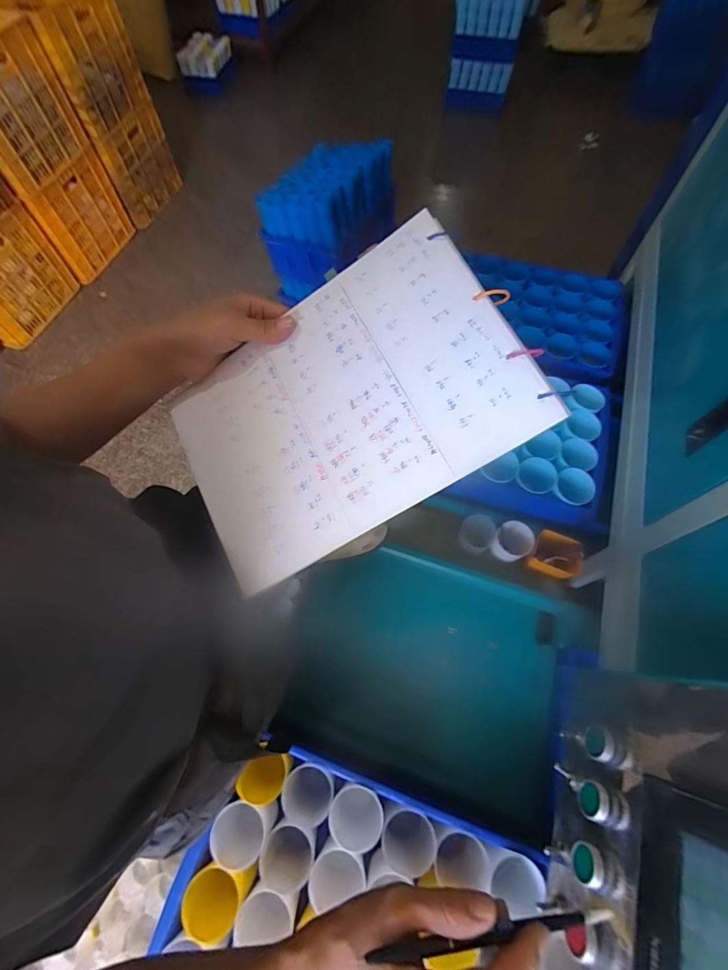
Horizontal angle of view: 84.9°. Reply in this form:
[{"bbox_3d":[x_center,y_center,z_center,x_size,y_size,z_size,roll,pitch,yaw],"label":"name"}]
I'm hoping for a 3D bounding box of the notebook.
[{"bbox_3d":[-0.022,-0.063,0.336,0.286,0.006,0.202,-32,75,10],"label":"notebook"}]

